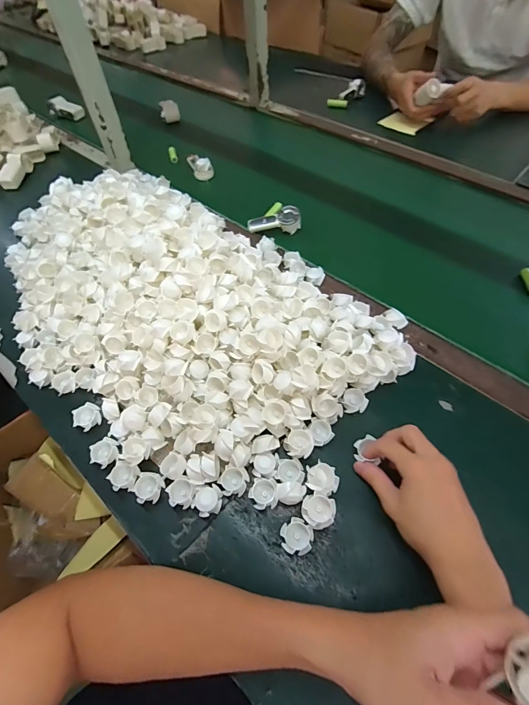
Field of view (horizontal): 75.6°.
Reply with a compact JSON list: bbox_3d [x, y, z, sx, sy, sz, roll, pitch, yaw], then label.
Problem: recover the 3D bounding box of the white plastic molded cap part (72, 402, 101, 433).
[{"bbox_3d":[-0.221,0.081,0.426,0.033,0.019,0.029,-29,60,-16],"label":"white plastic molded cap part"}]

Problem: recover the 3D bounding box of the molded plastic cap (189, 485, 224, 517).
[{"bbox_3d":[-0.061,0.160,0.367,0.030,0.012,0.032,-1,56,2],"label":"molded plastic cap"}]

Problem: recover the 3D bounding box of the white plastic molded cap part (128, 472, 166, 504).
[{"bbox_3d":[-0.128,0.150,0.375,0.031,0.014,0.032,-1,56,2],"label":"white plastic molded cap part"}]

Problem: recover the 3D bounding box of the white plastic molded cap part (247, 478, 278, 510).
[{"bbox_3d":[-0.002,0.151,0.365,0.030,0.018,0.029,-1,56,2],"label":"white plastic molded cap part"}]

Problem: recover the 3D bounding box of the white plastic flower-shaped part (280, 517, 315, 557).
[{"bbox_3d":[0.032,0.186,0.344,0.032,0.017,0.031,17,58,13],"label":"white plastic flower-shaped part"}]

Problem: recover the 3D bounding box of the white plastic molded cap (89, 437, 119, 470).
[{"bbox_3d":[-0.186,0.118,0.399,0.033,0.016,0.030,-1,56,2],"label":"white plastic molded cap"}]

